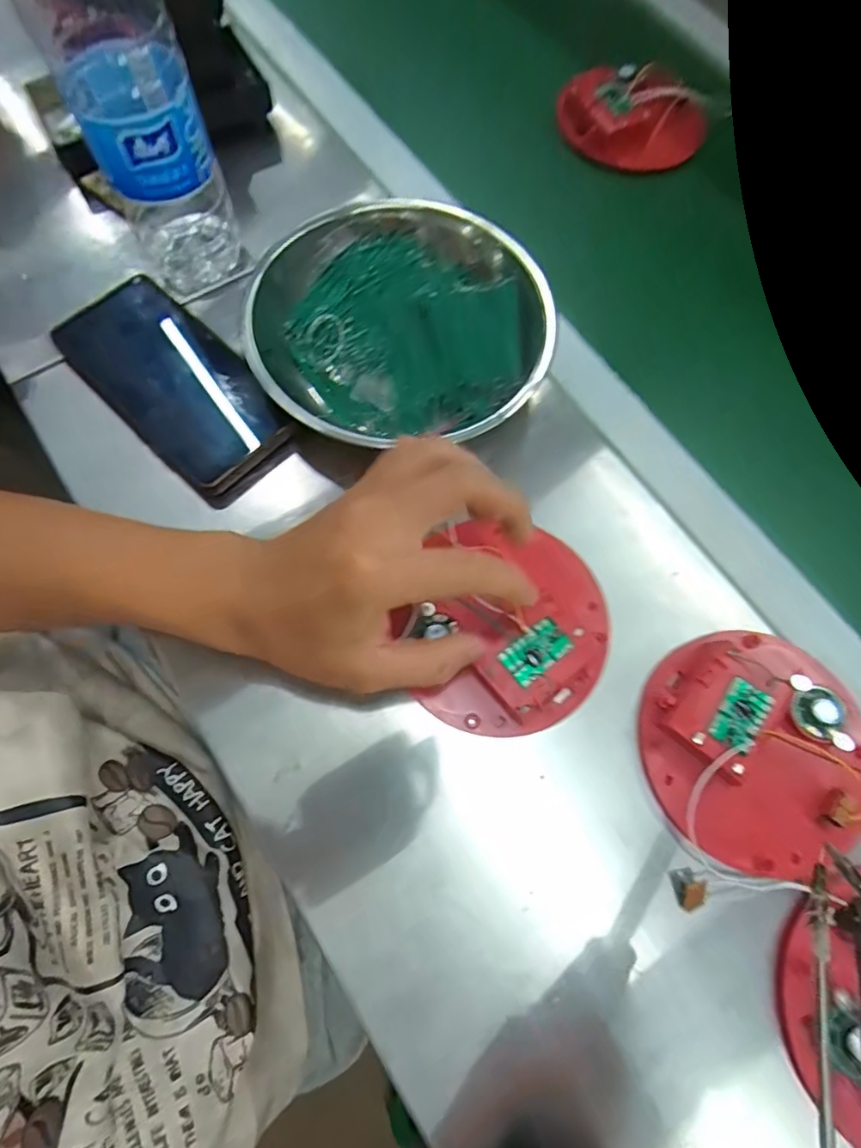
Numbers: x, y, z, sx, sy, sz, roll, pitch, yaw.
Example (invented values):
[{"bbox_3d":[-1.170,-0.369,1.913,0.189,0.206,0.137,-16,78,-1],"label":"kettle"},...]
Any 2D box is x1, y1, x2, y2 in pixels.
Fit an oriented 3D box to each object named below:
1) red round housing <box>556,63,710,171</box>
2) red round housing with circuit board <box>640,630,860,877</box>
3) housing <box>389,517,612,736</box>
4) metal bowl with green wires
[{"bbox_3d":[0.172,-0.384,0.446,0.116,0.032,0.081,-15,73,-7],"label":"red round housing"},{"bbox_3d":[0.173,0.090,0.279,0.116,0.030,0.115,1,72,-2],"label":"red round housing with circuit board"},{"bbox_3d":[0.043,0.029,0.290,0.107,0.023,0.115,1,72,-2],"label":"housing"},{"bbox_3d":[-0.017,-0.169,0.347,0.181,0.051,0.179,1,72,-2],"label":"metal bowl with green wires"}]

